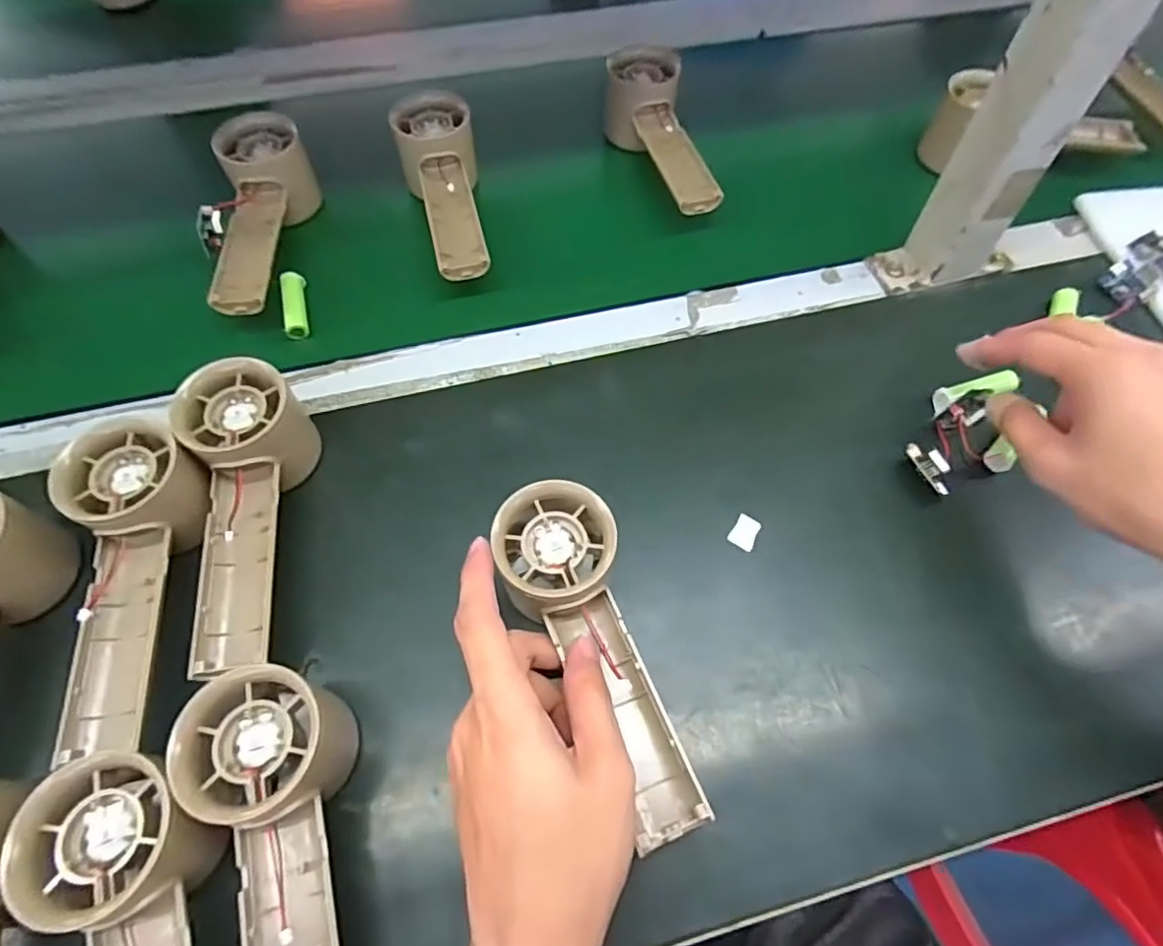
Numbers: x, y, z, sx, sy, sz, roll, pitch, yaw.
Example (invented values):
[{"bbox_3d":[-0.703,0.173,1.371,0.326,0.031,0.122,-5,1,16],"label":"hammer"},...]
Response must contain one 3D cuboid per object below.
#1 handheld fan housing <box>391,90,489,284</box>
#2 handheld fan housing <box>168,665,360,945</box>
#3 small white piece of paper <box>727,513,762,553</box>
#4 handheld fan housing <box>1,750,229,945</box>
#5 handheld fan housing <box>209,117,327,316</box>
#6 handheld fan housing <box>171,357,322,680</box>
[{"bbox_3d":[-0.099,-0.195,0.441,0.054,0.063,0.146,-8,63,-5],"label":"handheld fan housing"},{"bbox_3d":[-0.119,0.160,0.243,0.051,0.059,0.155,-12,63,-7],"label":"handheld fan housing"},{"bbox_3d":[0.091,0.032,0.341,0.014,0.004,0.019,30,66,14],"label":"small white piece of paper"},{"bbox_3d":[-0.162,0.184,0.225,0.055,0.042,0.160,-18,77,-10],"label":"handheld fan housing"},{"bbox_3d":[-0.219,-0.173,0.428,0.053,0.058,0.150,-6,63,-4],"label":"handheld fan housing"},{"bbox_3d":[-0.166,0.022,0.314,0.053,0.060,0.148,-12,63,-7],"label":"handheld fan housing"}]

